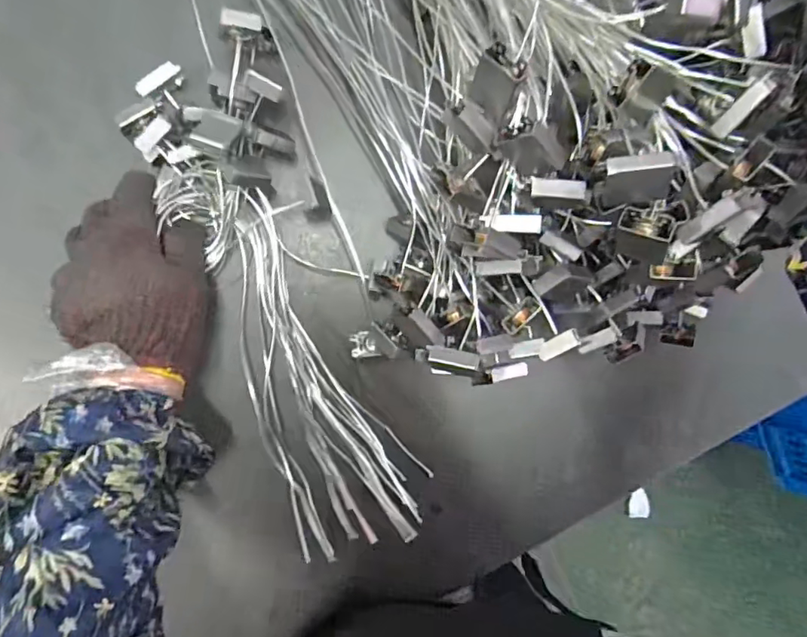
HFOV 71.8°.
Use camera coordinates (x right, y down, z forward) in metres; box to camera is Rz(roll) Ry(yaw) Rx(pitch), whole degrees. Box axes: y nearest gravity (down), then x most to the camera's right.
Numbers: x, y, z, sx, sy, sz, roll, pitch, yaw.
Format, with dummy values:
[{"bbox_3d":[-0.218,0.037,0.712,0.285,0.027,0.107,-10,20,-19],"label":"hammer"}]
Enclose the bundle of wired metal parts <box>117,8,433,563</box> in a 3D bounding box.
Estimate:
[{"bbox_3d":[-0.090,-0.002,0.431,0.107,0.087,0.392,-19,99,-6],"label":"bundle of wired metal parts"}]

